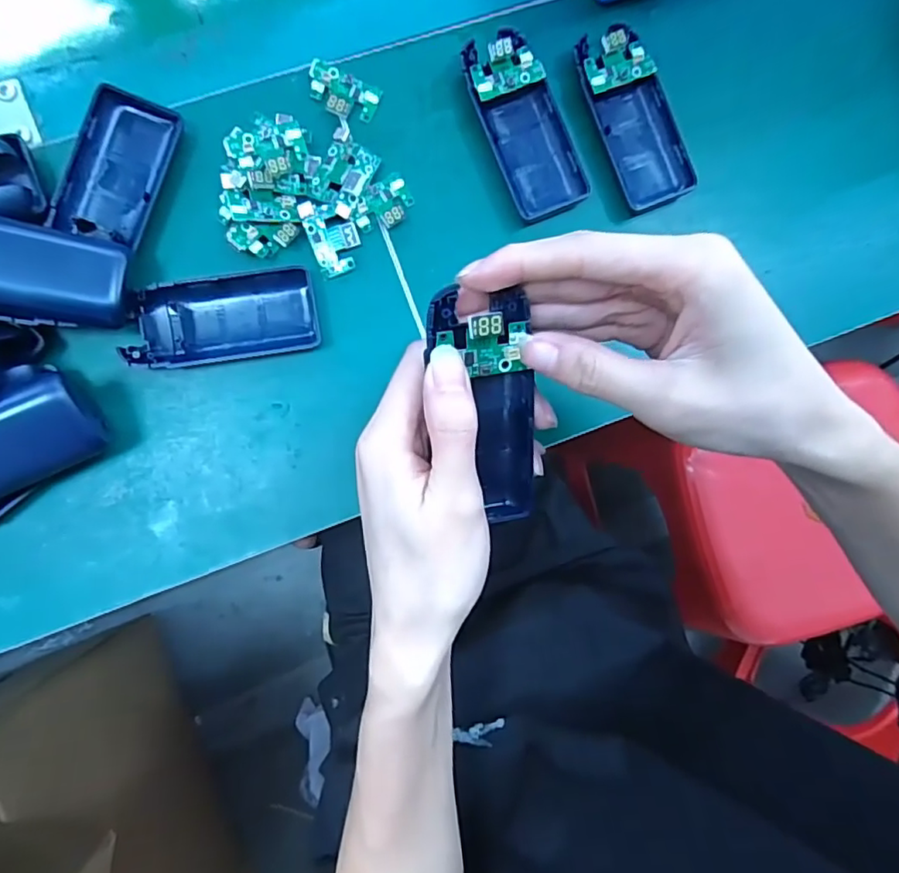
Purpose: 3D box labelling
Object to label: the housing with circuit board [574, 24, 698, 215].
[{"bbox_3d":[0.108,-0.185,0.333,0.045,0.022,0.099,-24,90,-6],"label":"housing with circuit board"}]

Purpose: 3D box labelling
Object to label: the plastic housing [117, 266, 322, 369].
[{"bbox_3d":[-0.123,-0.064,0.309,0.098,0.010,0.045,-10,89,-6],"label":"plastic housing"}]

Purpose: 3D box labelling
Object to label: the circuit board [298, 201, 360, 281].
[{"bbox_3d":[-0.064,-0.111,0.315,0.026,0.009,0.039,-19,90,-6],"label":"circuit board"}]

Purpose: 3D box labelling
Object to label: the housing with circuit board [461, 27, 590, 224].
[{"bbox_3d":[0.043,-0.177,0.326,0.045,0.021,0.102,-24,90,-6],"label":"housing with circuit board"}]

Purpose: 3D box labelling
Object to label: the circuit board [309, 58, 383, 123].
[{"bbox_3d":[-0.060,-0.192,0.318,0.040,0.008,0.025,20,86,-5],"label":"circuit board"}]

